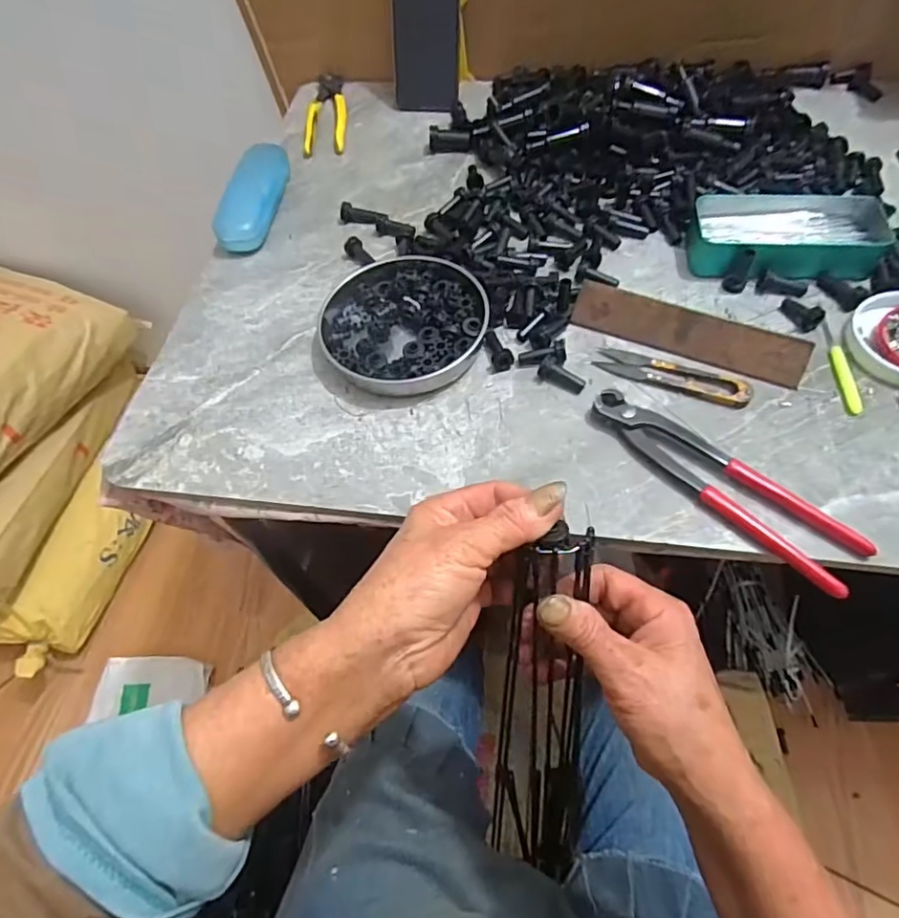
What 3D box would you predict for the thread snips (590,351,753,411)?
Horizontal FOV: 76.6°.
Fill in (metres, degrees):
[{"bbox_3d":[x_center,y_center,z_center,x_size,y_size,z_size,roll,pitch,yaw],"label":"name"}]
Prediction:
[{"bbox_3d":[0.174,-0.066,0.443,0.115,0.010,0.023,20,62,16],"label":"thread snips"}]

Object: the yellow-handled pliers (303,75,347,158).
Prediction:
[{"bbox_3d":[-0.146,-0.417,0.685,0.047,0.010,0.176,-5,58,2],"label":"yellow-handled pliers"}]

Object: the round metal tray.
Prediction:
[{"bbox_3d":[-0.039,-0.118,0.481,0.134,0.022,0.140,-2,59,4],"label":"round metal tray"}]

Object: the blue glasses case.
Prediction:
[{"bbox_3d":[-0.200,-0.276,0.590,0.045,0.031,0.153,3,59,7],"label":"blue glasses case"}]

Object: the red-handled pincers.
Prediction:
[{"bbox_3d":[0.181,0.013,0.389,0.192,0.016,0.047,39,69,24],"label":"red-handled pincers"}]

